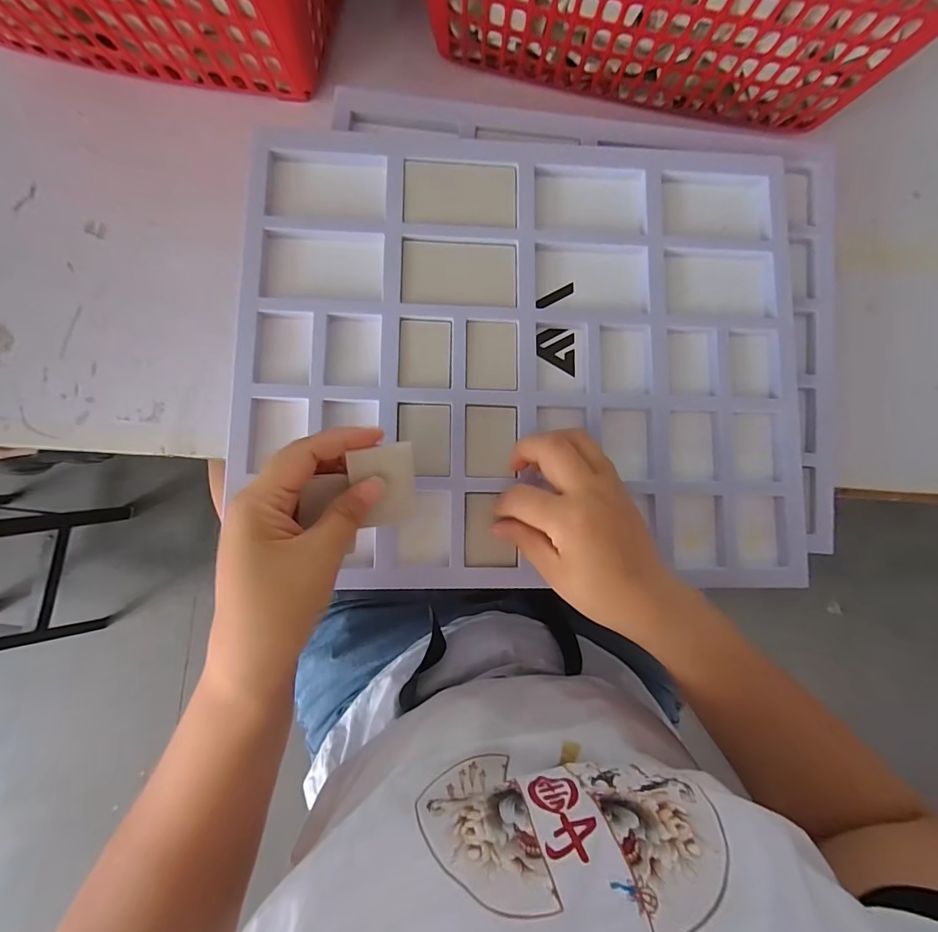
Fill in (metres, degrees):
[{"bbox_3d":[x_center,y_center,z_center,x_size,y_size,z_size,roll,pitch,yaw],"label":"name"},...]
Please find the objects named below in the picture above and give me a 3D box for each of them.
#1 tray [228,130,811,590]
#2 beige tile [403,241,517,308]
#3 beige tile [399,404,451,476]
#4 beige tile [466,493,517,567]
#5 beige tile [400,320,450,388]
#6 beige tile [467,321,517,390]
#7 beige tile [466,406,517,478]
[{"bbox_3d":[0.046,-0.090,0.334,0.419,0.018,0.351,1,84,-5],"label":"tray"},{"bbox_3d":[-0.007,-0.149,0.336,0.086,0.005,0.052,1,84,-5],"label":"beige tile"},{"bbox_3d":[-0.032,-0.019,0.317,0.037,0.005,0.052,0,84,-5],"label":"beige tile"},{"bbox_3d":[0.016,0.047,0.317,0.036,0.004,0.052,0,84,-5],"label":"beige tile"},{"bbox_3d":[-0.033,-0.084,0.323,0.036,0.004,0.051,1,84,-5],"label":"beige tile"},{"bbox_3d":[0.018,-0.084,0.328,0.037,0.004,0.053,0,84,-5],"label":"beige tile"},{"bbox_3d":[0.016,-0.018,0.321,0.037,0.005,0.052,1,84,-5],"label":"beige tile"}]

